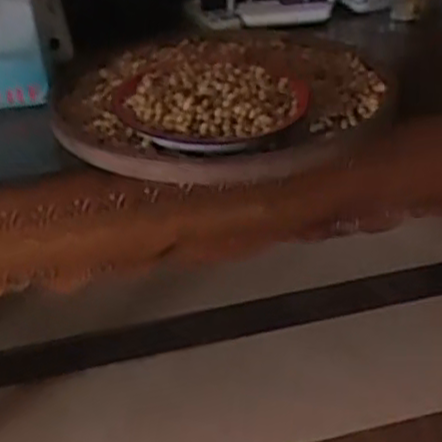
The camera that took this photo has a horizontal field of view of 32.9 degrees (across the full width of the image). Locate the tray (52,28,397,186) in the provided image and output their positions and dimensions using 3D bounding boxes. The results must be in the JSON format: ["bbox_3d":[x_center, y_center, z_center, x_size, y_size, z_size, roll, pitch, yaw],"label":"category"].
[{"bbox_3d":[-0.011,-0.248,1.436,0.593,0.106,0.716,6,34,15],"label":"tray"}]

